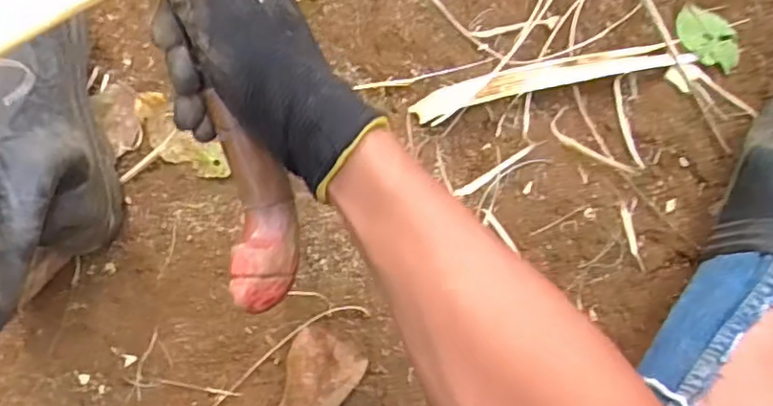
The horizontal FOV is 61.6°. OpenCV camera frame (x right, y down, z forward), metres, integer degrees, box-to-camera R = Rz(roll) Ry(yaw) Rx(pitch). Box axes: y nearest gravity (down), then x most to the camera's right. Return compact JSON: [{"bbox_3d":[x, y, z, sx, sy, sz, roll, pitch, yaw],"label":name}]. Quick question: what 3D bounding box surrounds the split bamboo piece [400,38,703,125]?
[{"bbox_3d":[0.146,-0.110,0.560,0.249,0.018,0.031,-15,87,-6],"label":"split bamboo piece"}]

